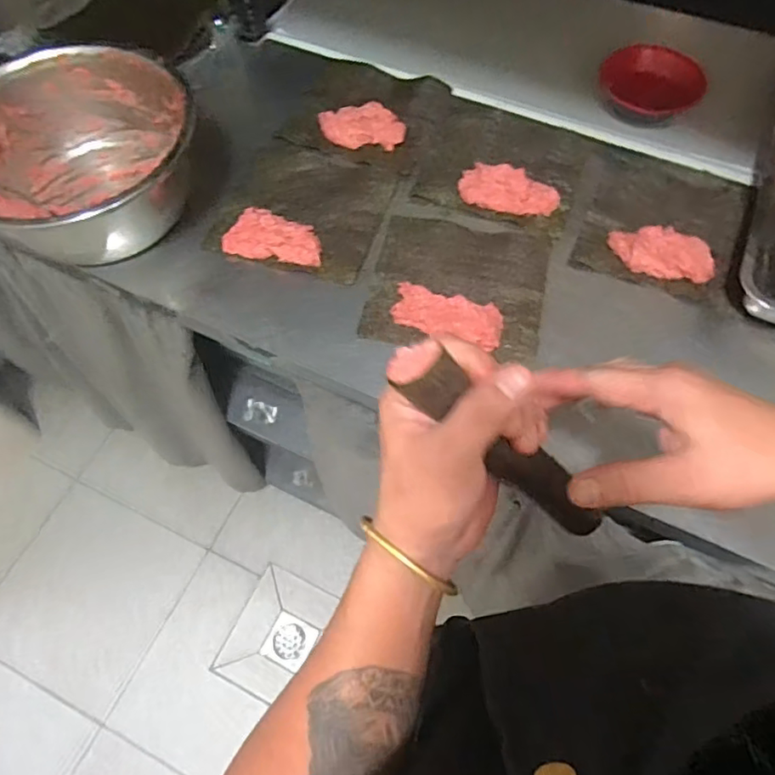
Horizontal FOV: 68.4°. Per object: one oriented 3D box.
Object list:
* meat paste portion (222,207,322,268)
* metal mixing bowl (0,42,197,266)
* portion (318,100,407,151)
[{"bbox_3d":[-0.137,-0.183,0.690,0.120,0.027,0.057,12,64,7],"label":"meat paste portion"},{"bbox_3d":[-0.367,-0.286,0.696,0.266,0.101,0.266,-1,63,1],"label":"metal mixing bowl"},{"bbox_3d":[-0.034,-0.355,0.772,0.111,0.022,0.062,-3,63,0],"label":"portion"}]

